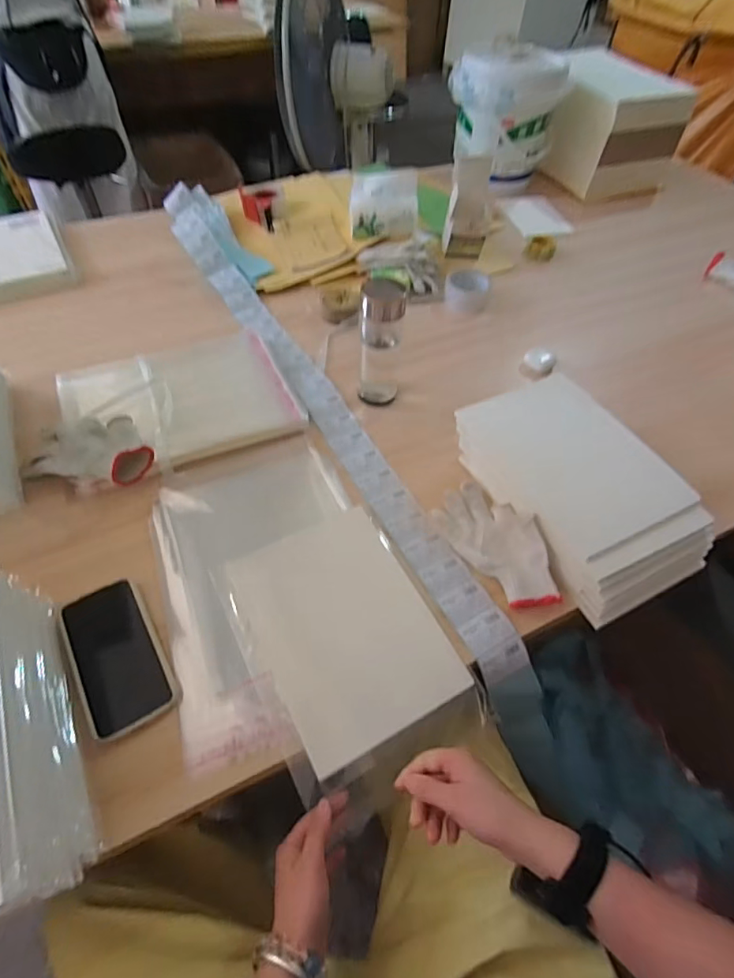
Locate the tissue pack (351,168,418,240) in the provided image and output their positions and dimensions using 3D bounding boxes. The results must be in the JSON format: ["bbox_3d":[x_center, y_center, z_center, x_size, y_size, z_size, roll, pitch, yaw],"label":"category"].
[{"bbox_3d":[0.036,-0.608,1.032,0.143,0.088,0.103,0,54,-3],"label":"tissue pack"}]

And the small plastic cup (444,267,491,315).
[{"bbox_3d":[0.196,-0.386,0.942,0.086,0.051,0.072,13,54,7],"label":"small plastic cup"}]

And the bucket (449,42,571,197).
[{"bbox_3d":[0.336,-0.921,1.204,0.211,0.243,0.219,-31,61,-23],"label":"bucket"}]

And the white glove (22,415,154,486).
[{"bbox_3d":[-0.368,-0.062,0.651,0.174,0.054,0.118,13,55,6],"label":"white glove"}]

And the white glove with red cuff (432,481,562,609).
[{"bbox_3d":[0.163,0.064,0.601,0.093,0.043,0.188,-24,59,-18],"label":"white glove with red cuff"}]

